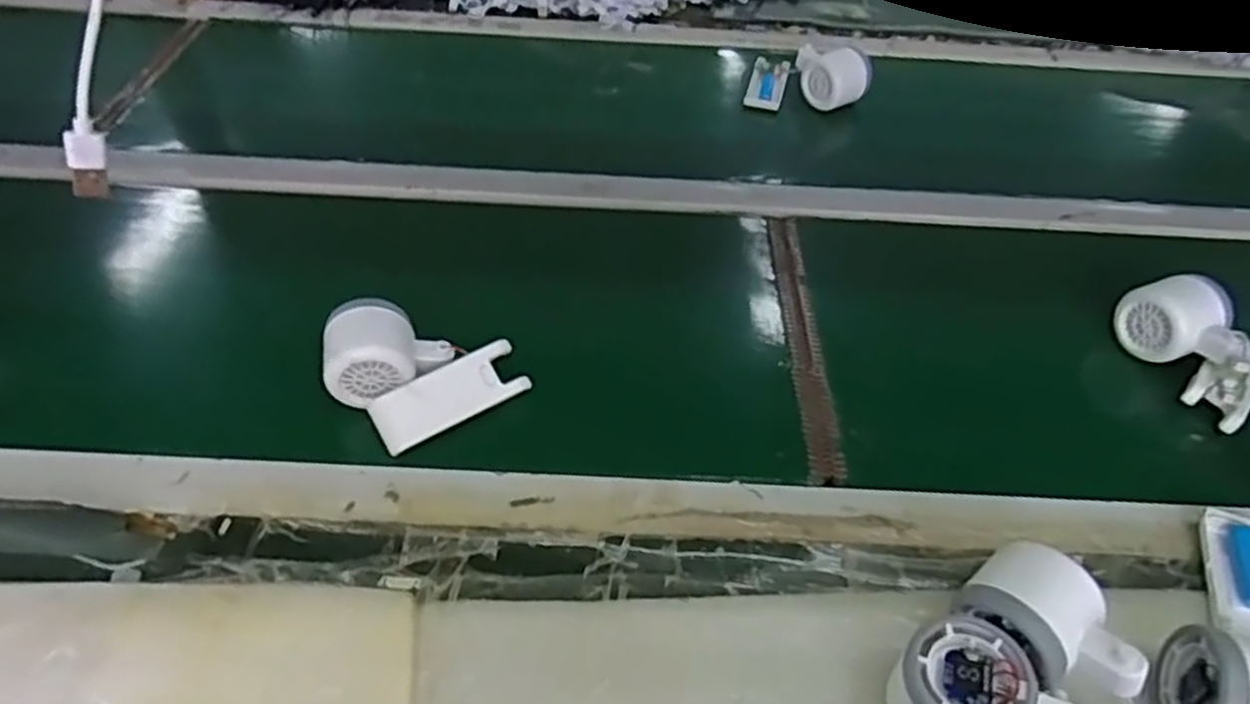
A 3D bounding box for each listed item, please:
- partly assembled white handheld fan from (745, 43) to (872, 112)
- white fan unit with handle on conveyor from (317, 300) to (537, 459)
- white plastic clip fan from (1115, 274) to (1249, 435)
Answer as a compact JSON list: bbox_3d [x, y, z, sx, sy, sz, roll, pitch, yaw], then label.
[{"bbox_3d":[0.205,-0.306,0.875,0.129,0.065,0.091,11,46,7],"label":"partly assembled white handheld fan"},{"bbox_3d":[-0.140,0.007,0.533,0.114,0.050,0.093,-24,53,-27],"label":"white fan unit with handle on conveyor"},{"bbox_3d":[0.424,-0.004,0.573,0.056,0.047,0.114,-7,47,-13],"label":"white plastic clip fan"}]

